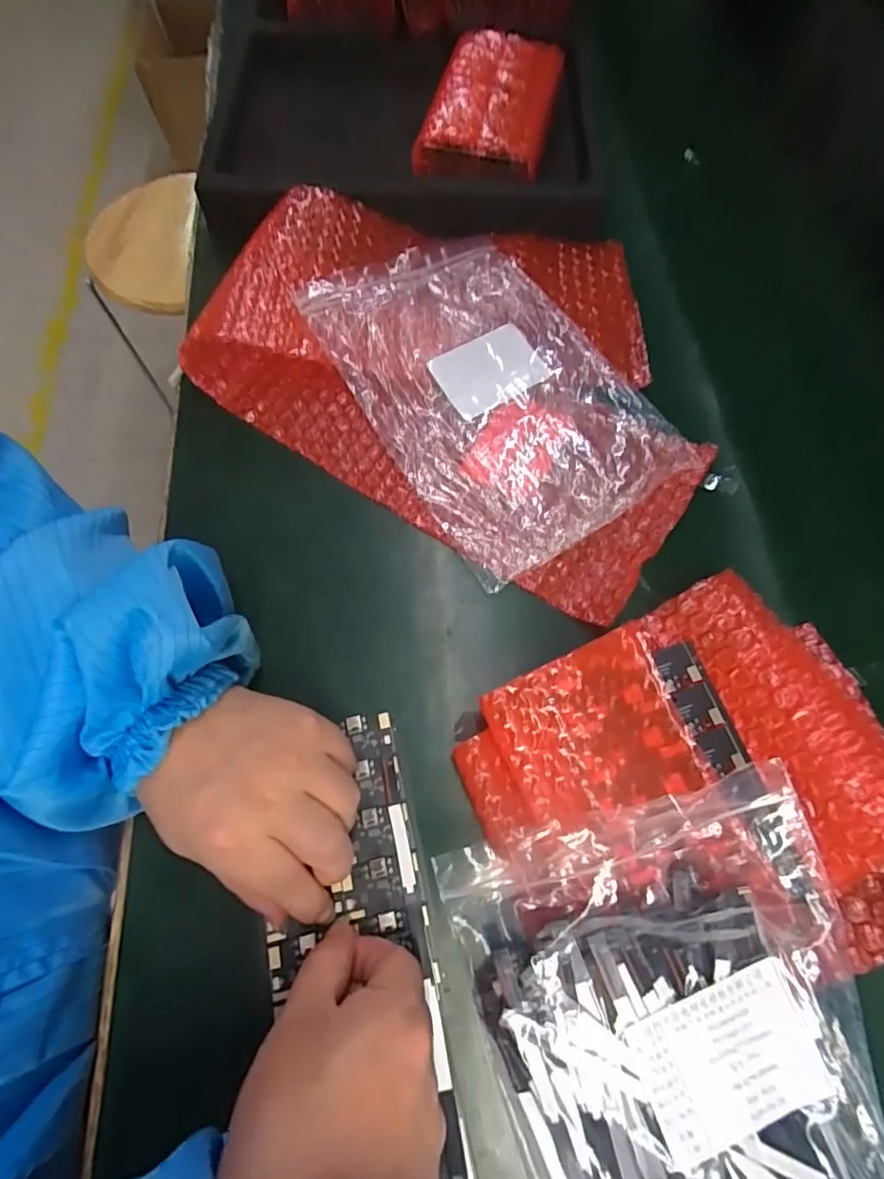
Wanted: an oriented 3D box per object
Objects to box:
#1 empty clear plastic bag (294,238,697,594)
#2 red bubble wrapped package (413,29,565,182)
[{"bbox_3d":[0.029,-0.132,0.344,0.156,0.027,0.234,-29,71,-11],"label":"empty clear plastic bag"},{"bbox_3d":[0.041,-0.372,0.410,0.089,0.024,0.152,15,73,7],"label":"red bubble wrapped package"}]

